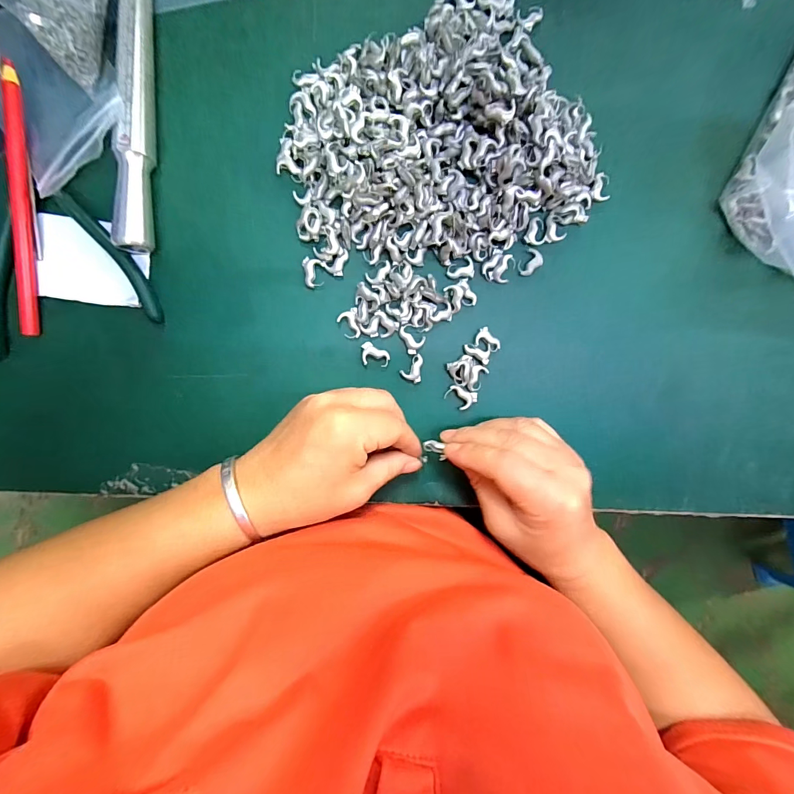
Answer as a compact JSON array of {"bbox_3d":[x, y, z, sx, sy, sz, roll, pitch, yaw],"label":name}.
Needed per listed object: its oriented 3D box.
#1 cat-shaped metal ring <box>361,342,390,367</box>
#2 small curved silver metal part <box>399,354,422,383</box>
[{"bbox_3d":[-0.016,-0.029,0.284,0.022,0.004,0.015,26,92,-6],"label":"cat-shaped metal ring"},{"bbox_3d":[0.011,-0.021,0.287,0.016,0.004,0.020,6,93,-5],"label":"small curved silver metal part"}]

